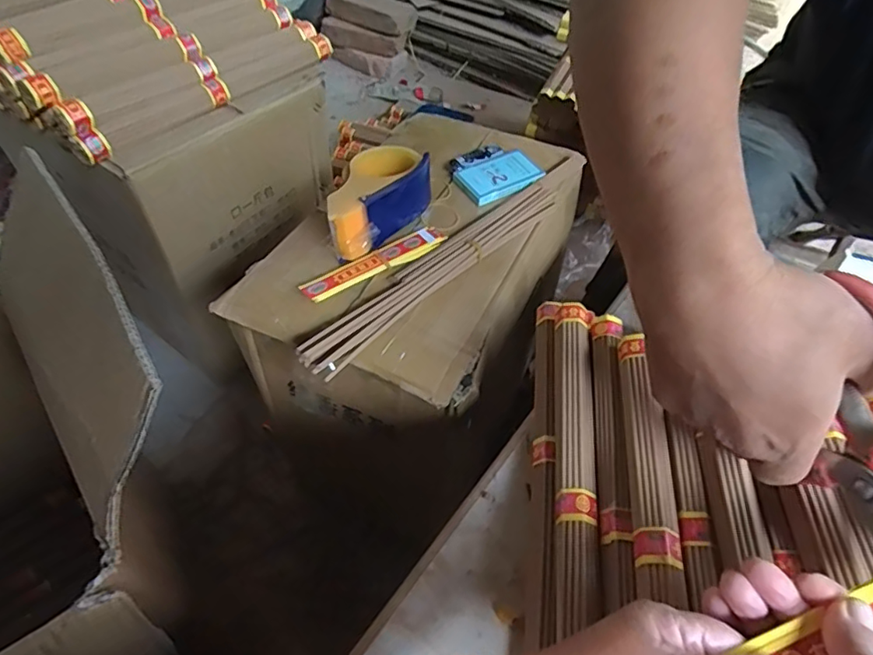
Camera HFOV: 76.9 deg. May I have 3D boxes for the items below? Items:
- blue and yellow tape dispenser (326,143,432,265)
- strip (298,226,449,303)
[{"bbox_3d":[-0.065,-0.140,0.603,0.068,0.061,0.157,32,58,22],"label":"blue and yellow tape dispenser"},{"bbox_3d":[-0.063,-0.069,0.571,0.163,0.017,0.030,-26,57,-21],"label":"strip"}]

